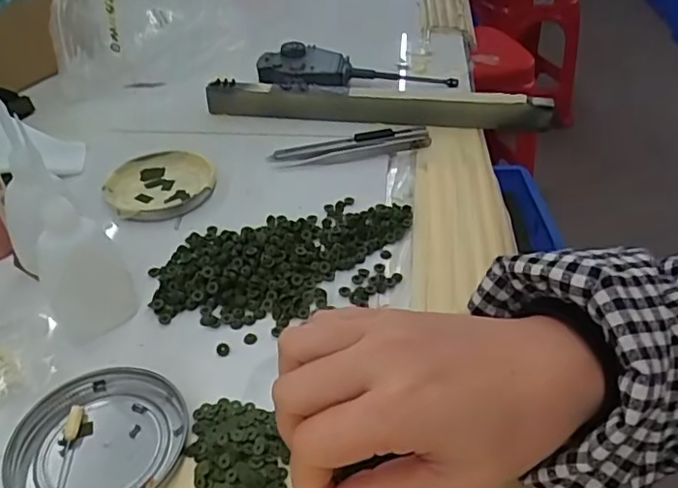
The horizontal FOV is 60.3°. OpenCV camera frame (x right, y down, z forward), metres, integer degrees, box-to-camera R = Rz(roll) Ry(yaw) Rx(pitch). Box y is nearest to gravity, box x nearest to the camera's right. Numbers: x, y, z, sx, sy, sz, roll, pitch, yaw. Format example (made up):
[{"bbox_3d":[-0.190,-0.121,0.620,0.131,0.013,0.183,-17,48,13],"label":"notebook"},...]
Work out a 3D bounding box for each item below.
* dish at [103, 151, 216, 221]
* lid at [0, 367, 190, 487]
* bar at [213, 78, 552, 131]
[{"bbox_3d":[-0.135,-0.047,0.439,0.077,0.009,0.083,-1,40,1],"label":"dish"},{"bbox_3d":[-0.112,0.091,0.272,0.080,0.008,0.071,-28,47,-28],"label":"lid"},{"bbox_3d":[0.029,-0.120,0.501,0.294,0.030,0.017,5,40,7],"label":"bar"}]

